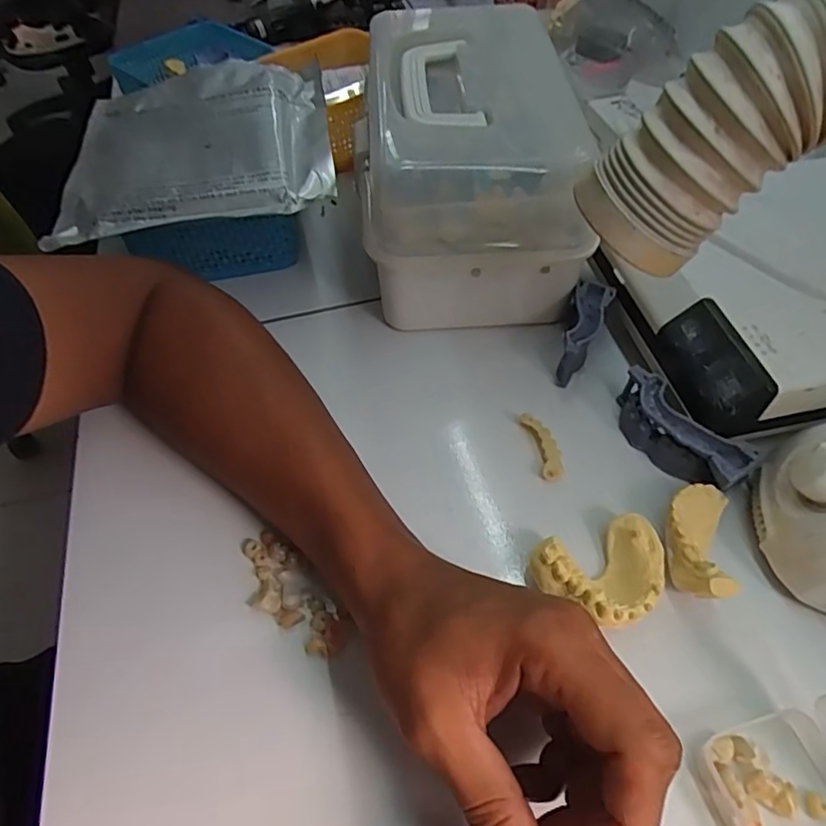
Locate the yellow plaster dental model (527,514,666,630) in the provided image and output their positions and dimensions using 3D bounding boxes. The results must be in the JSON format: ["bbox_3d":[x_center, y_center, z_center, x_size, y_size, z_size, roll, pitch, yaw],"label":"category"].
[{"bbox_3d":[0.101,0.086,0.301,0.071,0.027,0.050,-18,56,-11],"label":"yellow plaster dental model"}]

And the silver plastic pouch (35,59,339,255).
[{"bbox_3d":[-0.167,-0.205,0.442,0.198,0.043,0.183,-10,54,-5],"label":"silver plastic pouch"}]

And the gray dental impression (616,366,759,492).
[{"bbox_3d":[0.159,0.014,0.348,0.028,0.031,0.088,-28,58,-17],"label":"gray dental impression"}]

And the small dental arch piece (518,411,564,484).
[{"bbox_3d":[0.083,0.020,0.361,0.014,0.011,0.047,-13,55,-7],"label":"small dental arch piece"}]

